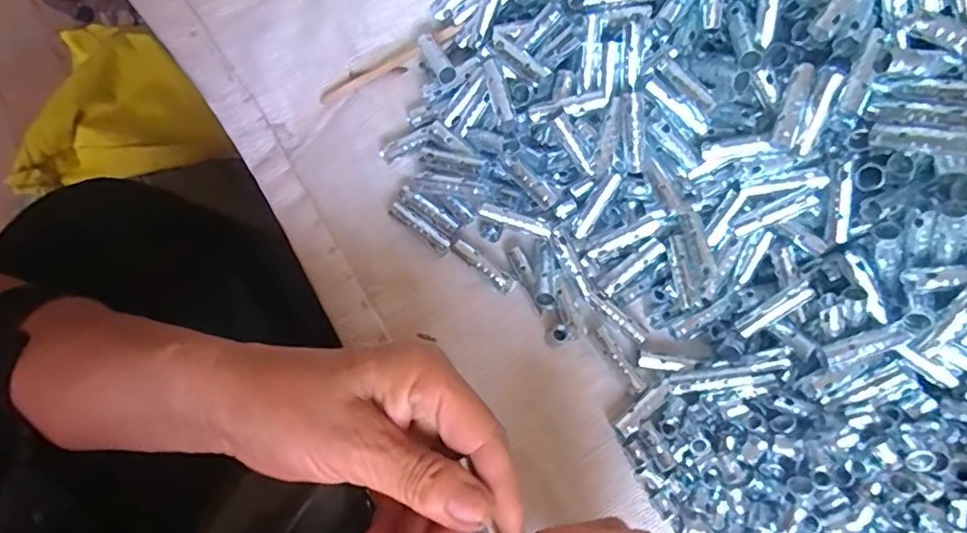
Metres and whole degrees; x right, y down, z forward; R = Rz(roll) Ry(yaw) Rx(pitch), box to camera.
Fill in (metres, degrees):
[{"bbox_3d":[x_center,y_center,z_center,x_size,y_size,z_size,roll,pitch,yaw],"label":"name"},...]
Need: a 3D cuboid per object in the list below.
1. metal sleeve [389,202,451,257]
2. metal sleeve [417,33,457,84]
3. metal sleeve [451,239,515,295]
[{"bbox_3d":[-0.034,-0.021,0.318,0.038,0.006,0.009,38,77,8],"label":"metal sleeve"},{"bbox_3d":[-0.026,-0.116,0.328,0.010,0.012,0.039,-24,58,-8],"label":"metal sleeve"},{"bbox_3d":[0.000,0.000,0.314,0.038,0.010,0.008,37,77,7],"label":"metal sleeve"}]

